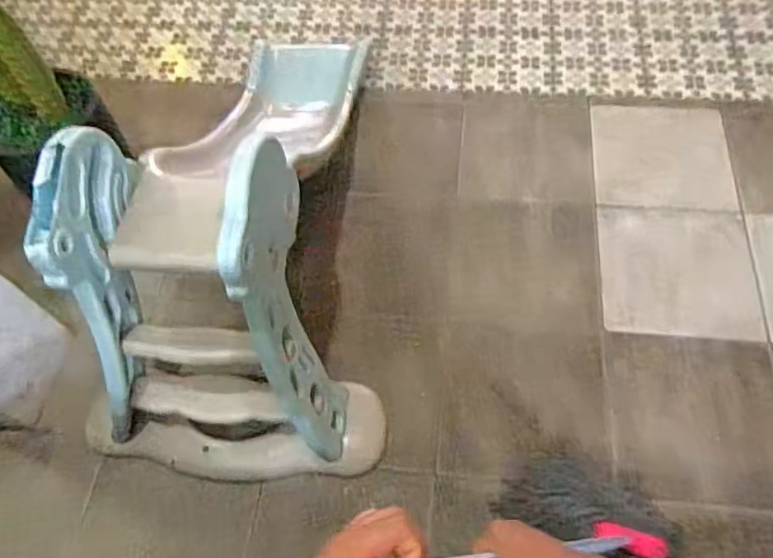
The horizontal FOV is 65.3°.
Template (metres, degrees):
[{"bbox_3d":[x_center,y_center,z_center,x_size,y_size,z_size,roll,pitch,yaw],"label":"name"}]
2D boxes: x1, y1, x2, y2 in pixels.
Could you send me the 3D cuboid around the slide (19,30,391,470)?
[{"bbox_3d":[-0.307,-0.322,1.463,0.586,0.670,1.393,0,60,3],"label":"slide"}]

